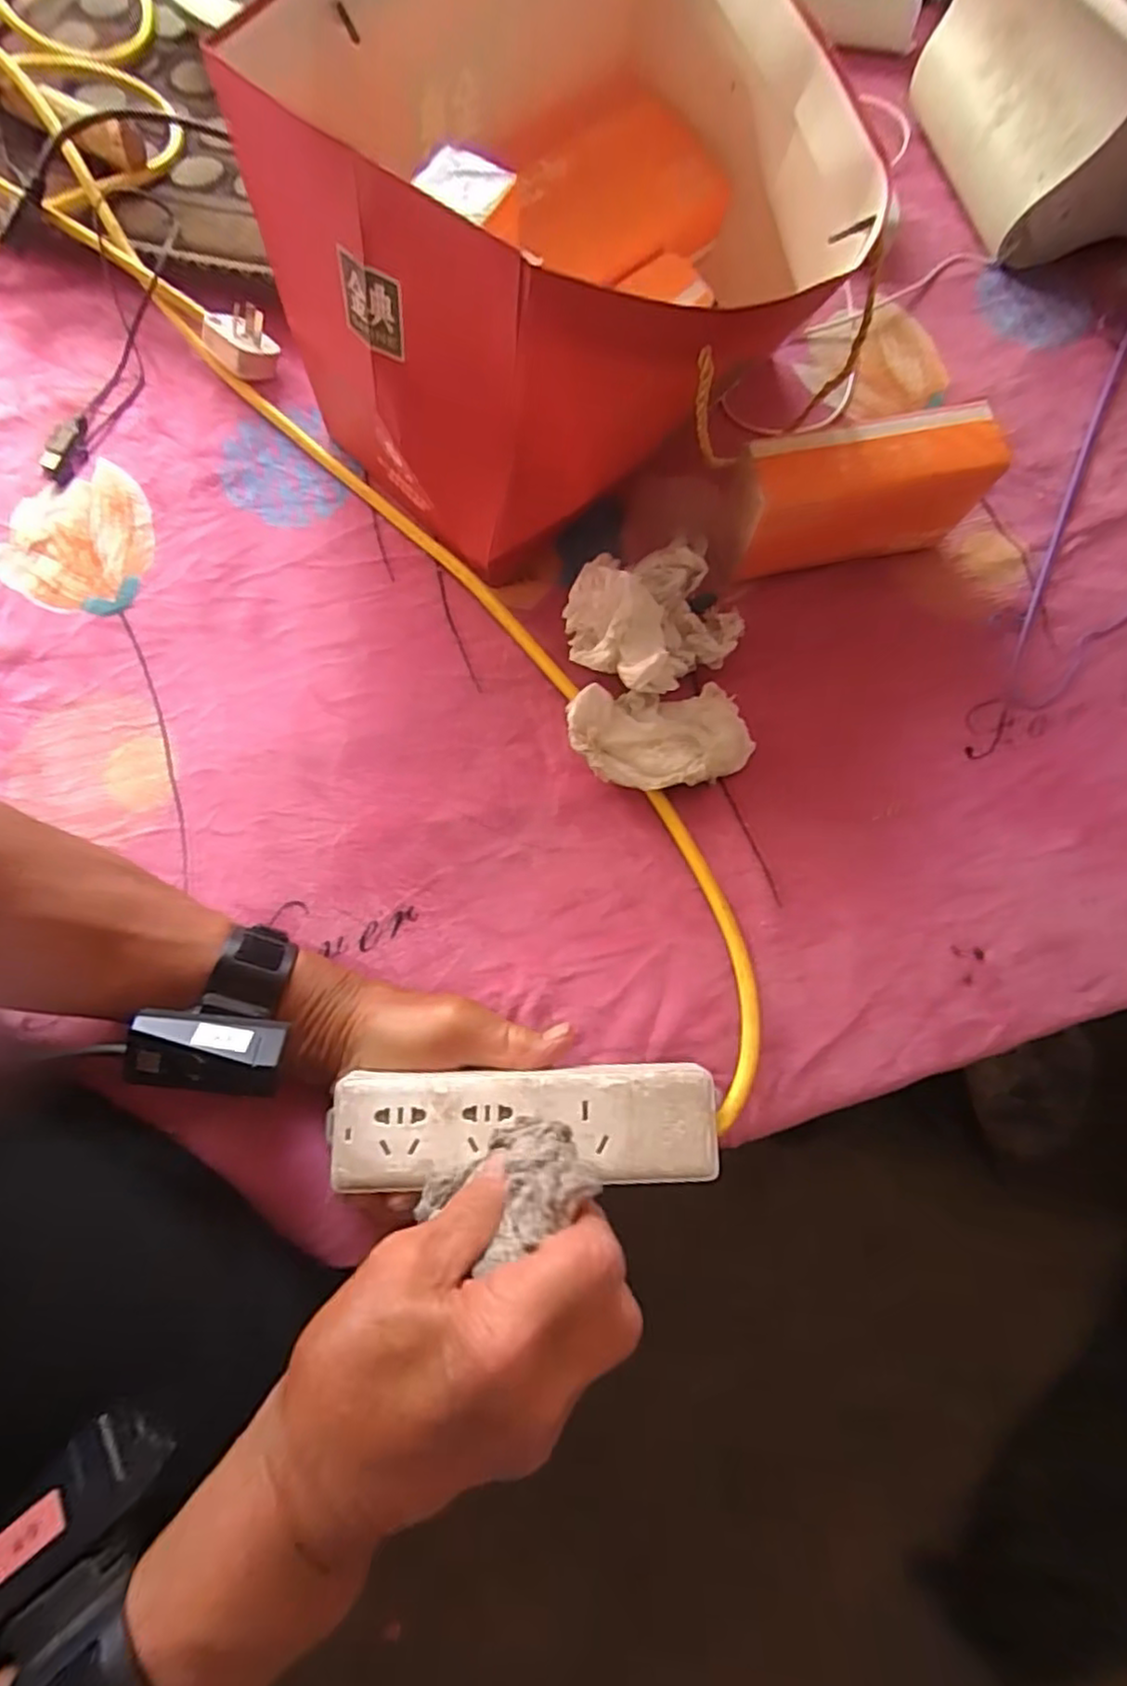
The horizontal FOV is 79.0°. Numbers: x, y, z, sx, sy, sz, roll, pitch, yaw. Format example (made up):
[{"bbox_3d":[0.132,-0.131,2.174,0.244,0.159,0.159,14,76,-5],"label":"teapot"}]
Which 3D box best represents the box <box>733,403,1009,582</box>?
[{"bbox_3d":[0.189,-0.226,0.449,0.157,0.086,0.048,-11,74,-4],"label":"box"}]

